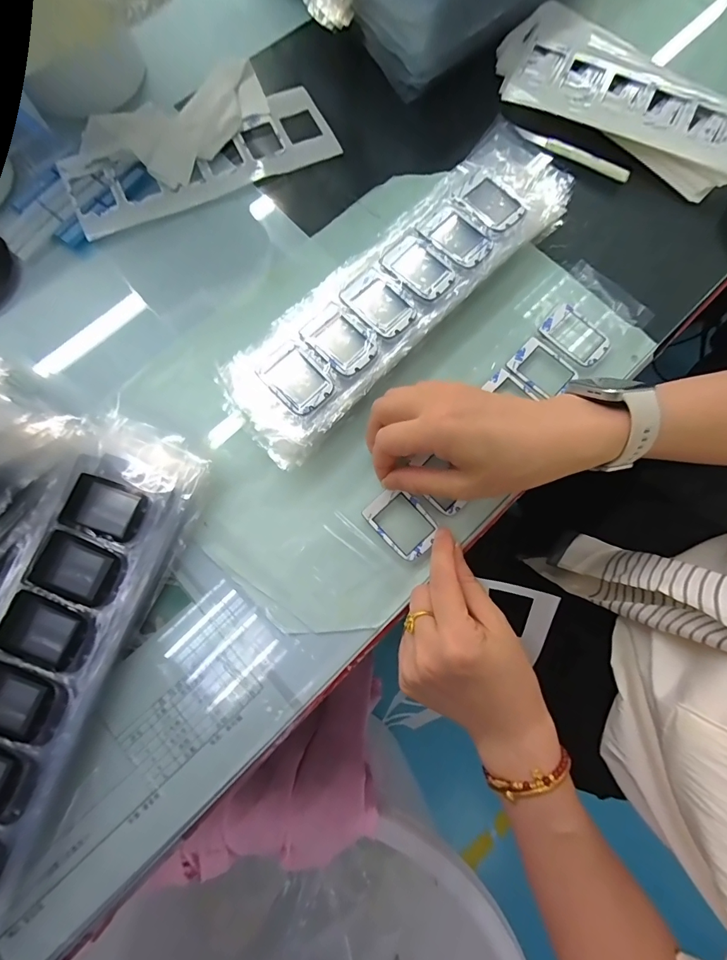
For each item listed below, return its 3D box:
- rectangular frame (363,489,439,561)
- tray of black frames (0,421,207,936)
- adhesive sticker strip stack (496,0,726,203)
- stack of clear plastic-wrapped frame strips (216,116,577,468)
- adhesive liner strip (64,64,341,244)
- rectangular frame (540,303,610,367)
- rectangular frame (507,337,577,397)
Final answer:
[{"bbox_3d":[0.028,0.030,0.291,0.037,0.006,0.052,-43,82,-9],"label":"rectangular frame"},{"bbox_3d":[-0.197,0.111,0.261,0.090,0.033,0.304,22,79,4],"label":"tray of black frames"},{"bbox_3d":[0.243,-0.346,0.367,0.250,0.015,0.112,34,80,6],"label":"adhesive sticker strip stack"},{"bbox_3d":[0.029,-0.145,0.316,0.088,0.034,0.315,44,81,8],"label":"stack of clear plastic-wrapped frame strips"},{"bbox_3d":[-0.153,-0.304,0.356,0.228,0.014,0.126,-27,80,-6],"label":"adhesive liner strip"},{"bbox_3d":[0.172,-0.117,0.328,0.052,0.004,0.036,42,81,8],"label":"rectangular frame"},{"bbox_3d":[0.142,-0.088,0.321,0.049,0.004,0.038,40,80,7],"label":"rectangular frame"}]

